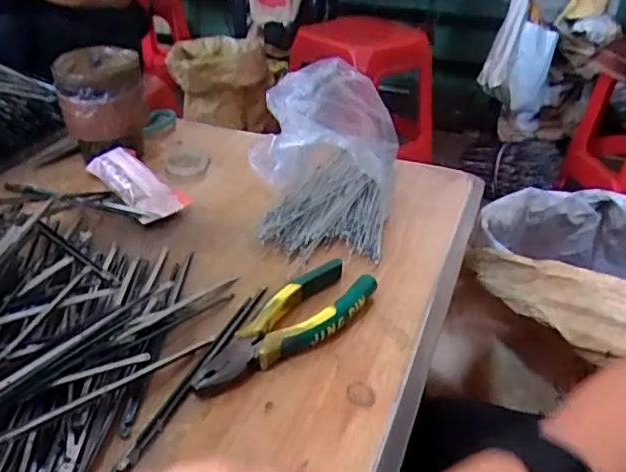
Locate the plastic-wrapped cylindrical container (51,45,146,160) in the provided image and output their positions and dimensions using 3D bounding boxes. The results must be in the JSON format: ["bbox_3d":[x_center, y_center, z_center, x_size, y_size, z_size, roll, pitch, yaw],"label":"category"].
[{"bbox_3d":[-0.222,-0.143,0.614,0.083,0.094,0.080,-10,35,-16],"label":"plastic-wrapped cylindrical container"}]

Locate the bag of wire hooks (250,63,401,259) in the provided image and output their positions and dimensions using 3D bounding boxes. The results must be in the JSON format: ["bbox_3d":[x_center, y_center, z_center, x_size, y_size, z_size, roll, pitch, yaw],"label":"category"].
[{"bbox_3d":[0.011,-0.084,0.564,0.132,0.100,0.214,6,33,7],"label":"bag of wire hooks"}]

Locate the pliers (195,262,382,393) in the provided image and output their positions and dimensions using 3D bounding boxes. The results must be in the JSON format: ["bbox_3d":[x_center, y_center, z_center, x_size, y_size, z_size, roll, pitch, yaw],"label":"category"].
[{"bbox_3d":[-0.016,0.065,0.410,0.052,0.020,0.154,25,40,32],"label":"pliers"}]

